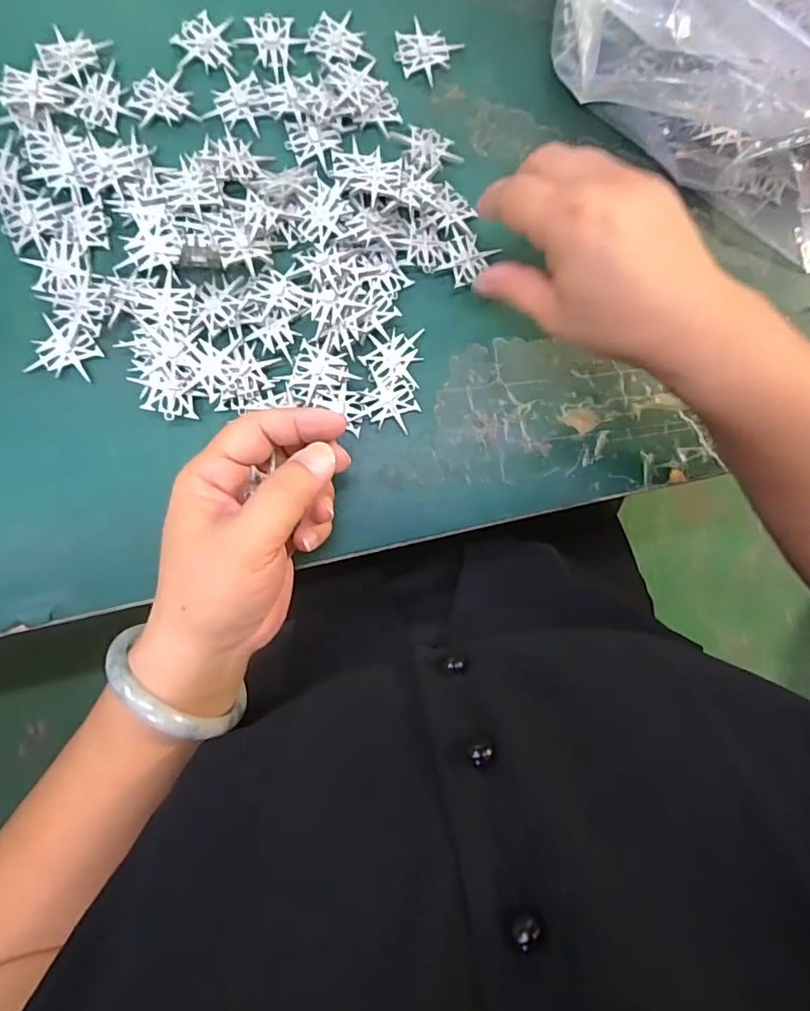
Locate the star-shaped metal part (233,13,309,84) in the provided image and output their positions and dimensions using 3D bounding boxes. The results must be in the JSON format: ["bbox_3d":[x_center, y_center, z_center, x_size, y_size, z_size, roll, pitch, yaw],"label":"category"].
[{"bbox_3d":[-0.076,-0.268,0.306,0.035,0.004,0.034,40,86,-4],"label":"star-shaped metal part"}]

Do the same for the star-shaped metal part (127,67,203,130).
[{"bbox_3d":[-0.136,-0.228,0.298,0.034,0.004,0.029,-10,91,-5],"label":"star-shaped metal part"}]

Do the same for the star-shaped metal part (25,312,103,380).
[{"bbox_3d":[-0.184,-0.082,0.288,0.032,0.004,0.029,19,88,-5],"label":"star-shaped metal part"}]

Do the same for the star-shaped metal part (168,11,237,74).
[{"bbox_3d":[-0.114,-0.264,0.303,0.034,0.004,0.034,-9,90,-5],"label":"star-shaped metal part"}]

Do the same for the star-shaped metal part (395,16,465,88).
[{"bbox_3d":[0.011,-0.267,0.314,0.035,0.004,0.034,28,87,-5],"label":"star-shaped metal part"}]

